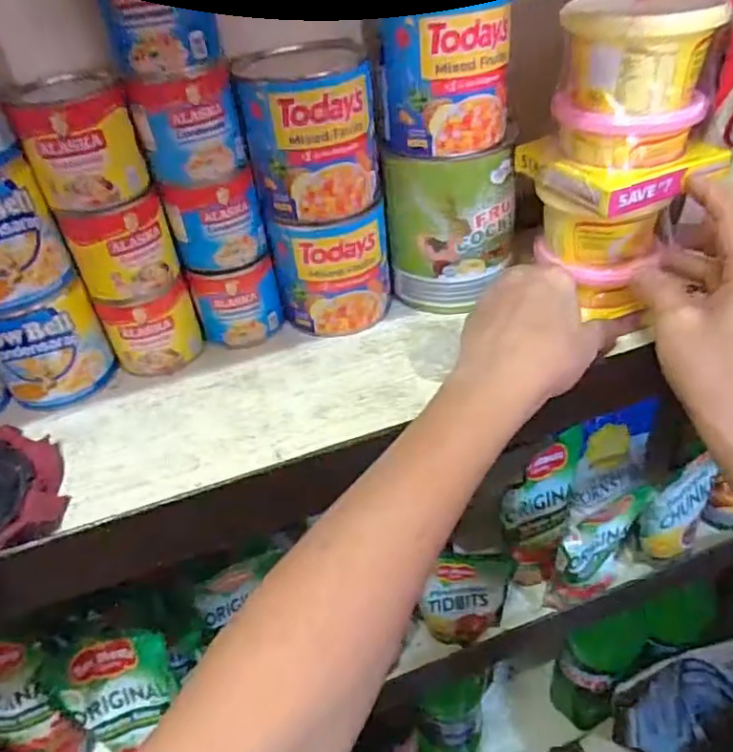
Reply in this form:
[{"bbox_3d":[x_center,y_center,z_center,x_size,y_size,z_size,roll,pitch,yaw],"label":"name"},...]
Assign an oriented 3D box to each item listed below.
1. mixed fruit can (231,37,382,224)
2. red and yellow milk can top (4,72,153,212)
[{"bbox_3d":[-0.036,-0.161,0.409,0.081,0.092,0.085,-9,40,-2],"label":"mixed fruit can"},{"bbox_3d":[-0.168,-0.140,0.371,0.065,0.061,0.060,-19,42,-14],"label":"red and yellow milk can top"}]

